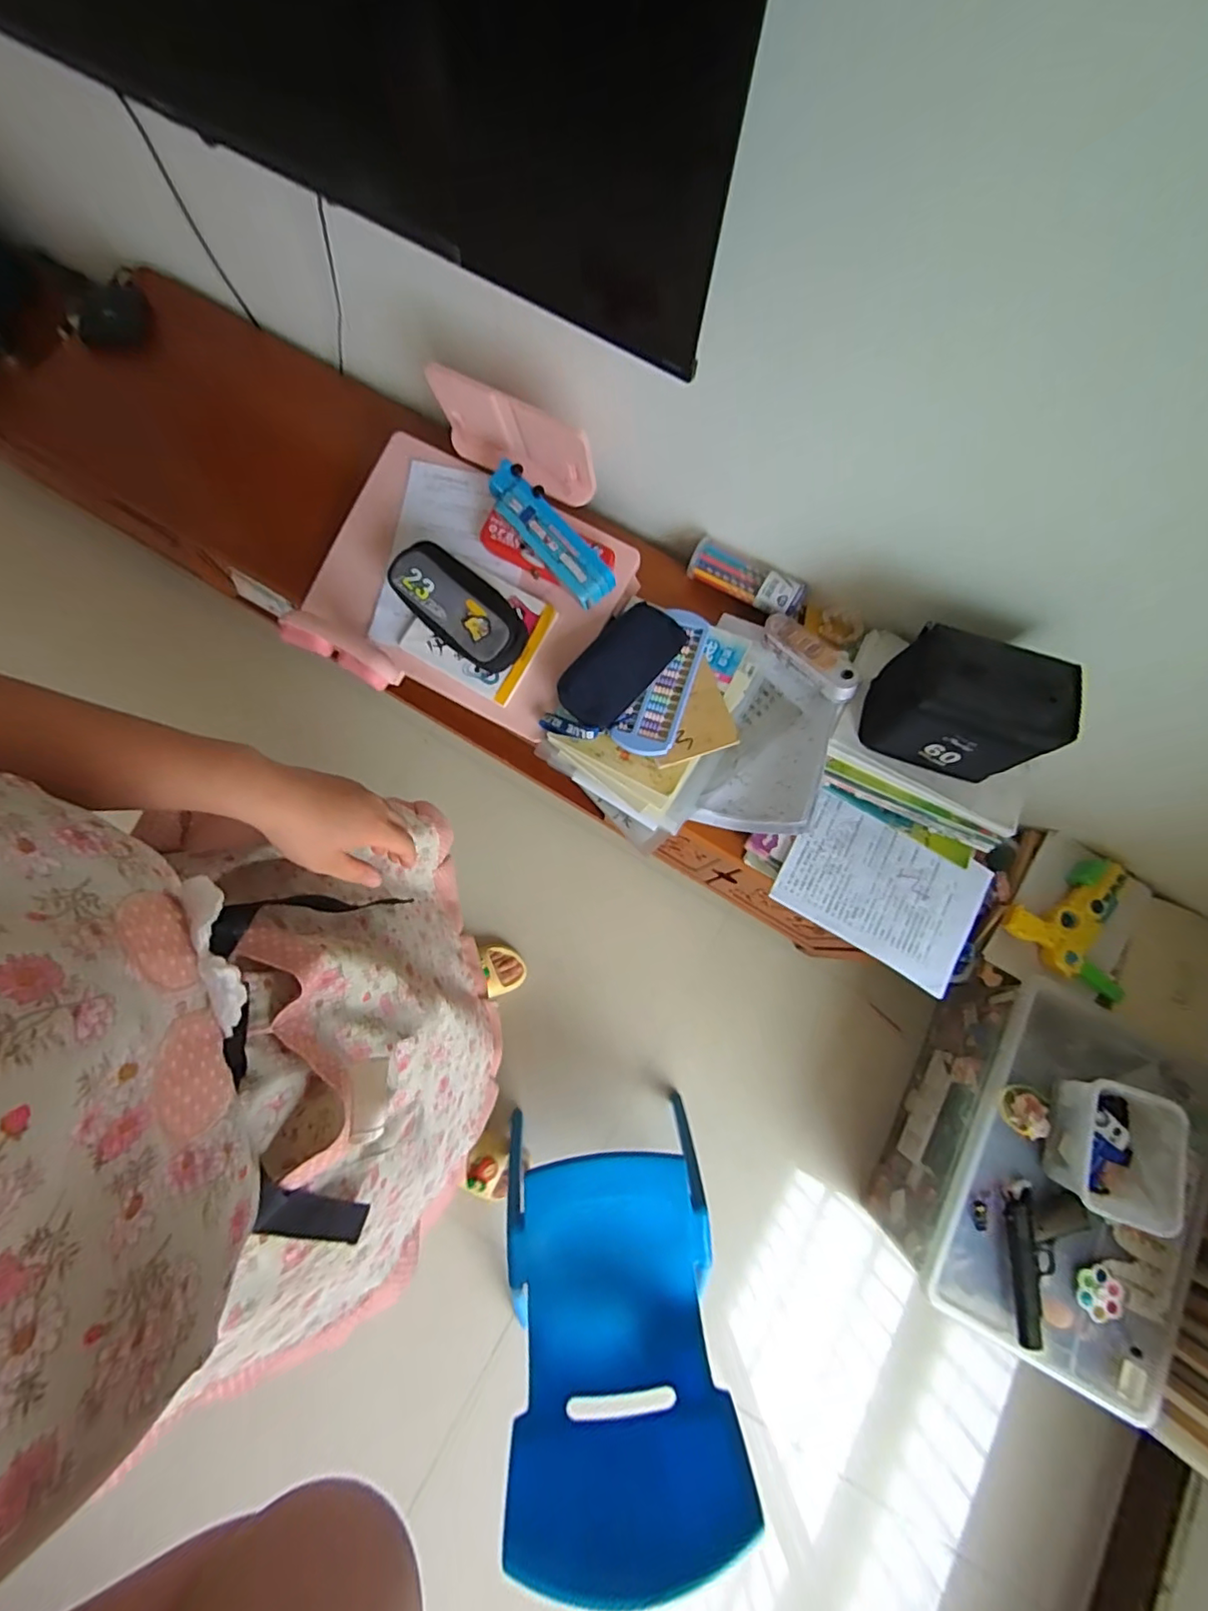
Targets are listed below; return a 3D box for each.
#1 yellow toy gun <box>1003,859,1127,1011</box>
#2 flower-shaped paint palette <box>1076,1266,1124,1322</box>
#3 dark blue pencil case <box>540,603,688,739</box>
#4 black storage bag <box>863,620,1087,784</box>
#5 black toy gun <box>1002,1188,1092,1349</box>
[{"bbox_3d":[0.891,0.217,1.048,0.237,0.042,0.233,43,77,10],"label":"yellow toy gun"},{"bbox_3d":[0.767,0.756,0.887,0.068,0.009,0.072,1,74,-2],"label":"flower-shaped paint palette"},{"bbox_3d":[0.014,-0.204,0.860,0.108,0.061,0.250,39,76,9],"label":"dark blue pencil case"},{"bbox_3d":[0.481,-0.133,0.764,0.195,0.171,0.116,22,74,4],"label":"black storage bag"},{"bbox_3d":[0.691,0.713,0.884,0.120,0.034,0.208,6,73,0],"label":"black toy gun"}]

